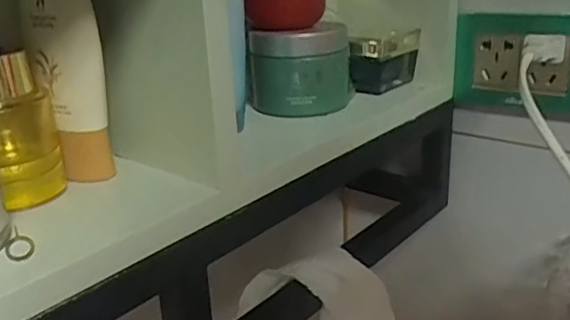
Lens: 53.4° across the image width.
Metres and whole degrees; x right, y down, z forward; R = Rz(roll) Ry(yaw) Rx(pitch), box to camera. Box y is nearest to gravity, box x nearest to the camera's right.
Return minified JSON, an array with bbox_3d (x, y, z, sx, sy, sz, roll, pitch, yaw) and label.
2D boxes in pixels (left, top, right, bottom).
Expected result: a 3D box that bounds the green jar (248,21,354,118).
[{"bbox_3d":[0.010,-0.068,0.417,0.061,0.060,0.059,-2,21,1],"label":"green jar"}]

